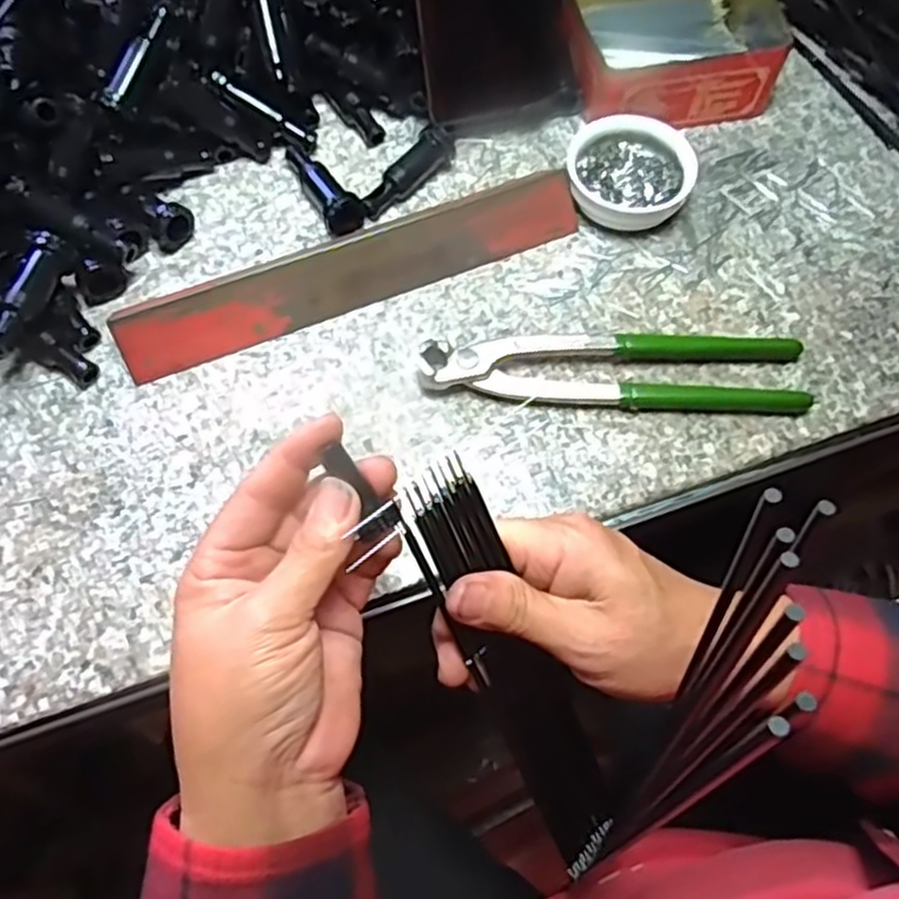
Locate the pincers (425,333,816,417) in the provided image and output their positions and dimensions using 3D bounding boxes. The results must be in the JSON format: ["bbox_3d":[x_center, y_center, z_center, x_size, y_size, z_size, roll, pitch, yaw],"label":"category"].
[{"bbox_3d":[0.084,-0.042,0.396,0.195,0.016,0.044,1,65,0],"label":"pincers"}]

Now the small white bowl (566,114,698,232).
[{"bbox_3d":[0.104,-0.158,0.445,0.070,0.026,0.067,0,65,-1],"label":"small white bowl"}]

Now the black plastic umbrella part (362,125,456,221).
[{"bbox_3d":[-0.026,-0.163,0.447,0.067,0.024,0.020,-36,71,-16],"label":"black plastic umbrella part"}]

